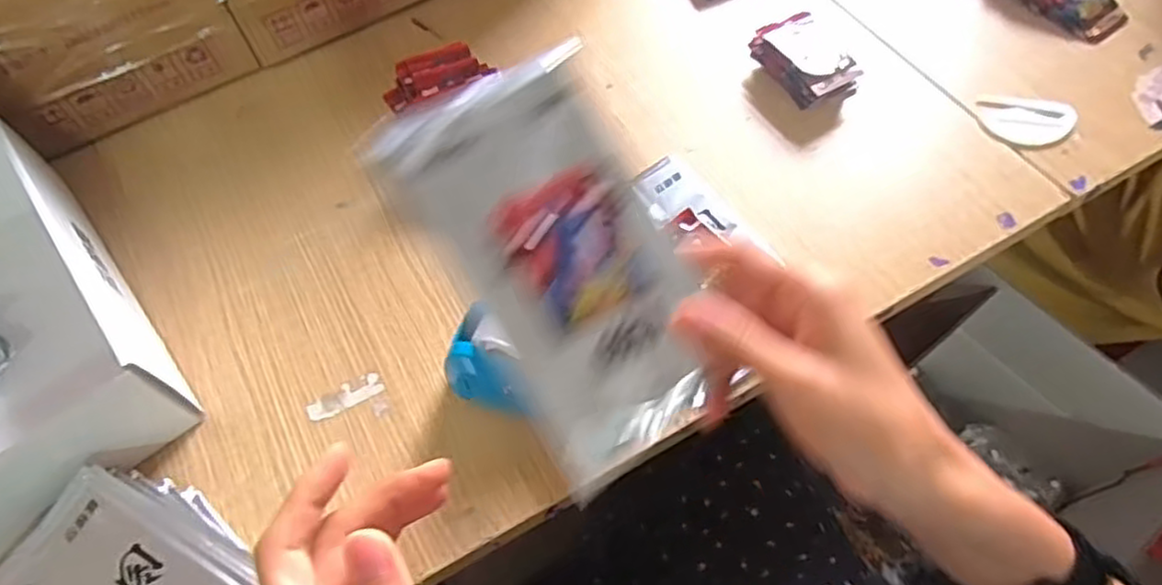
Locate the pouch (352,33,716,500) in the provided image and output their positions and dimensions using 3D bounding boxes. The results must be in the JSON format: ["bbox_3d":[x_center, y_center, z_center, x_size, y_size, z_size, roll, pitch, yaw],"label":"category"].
[{"bbox_3d":[-0.007,-0.015,0.318,0.097,0.009,0.177,-32,90,-16],"label":"pouch"}]

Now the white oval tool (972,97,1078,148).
[{"bbox_3d":[0.352,-0.136,0.562,0.070,0.012,0.044,18,63,13],"label":"white oval tool"}]

